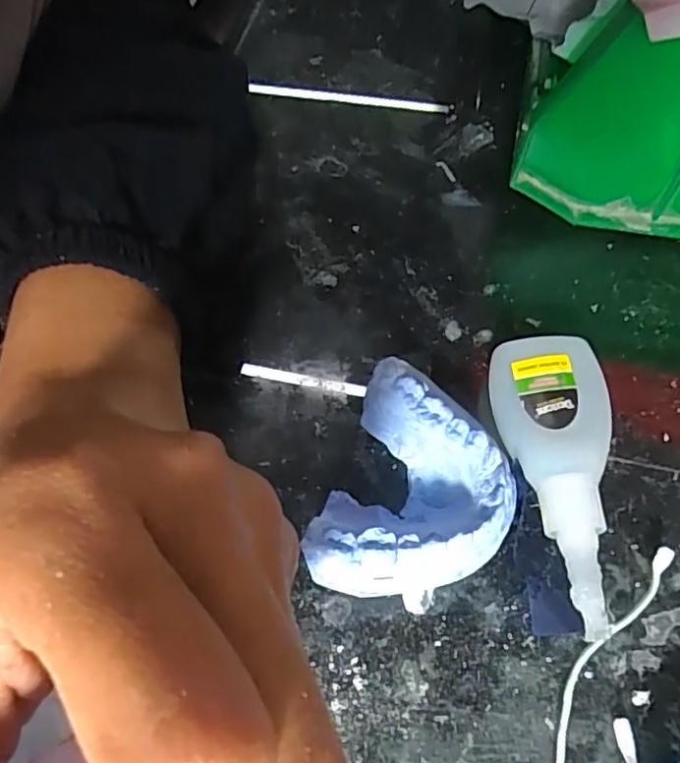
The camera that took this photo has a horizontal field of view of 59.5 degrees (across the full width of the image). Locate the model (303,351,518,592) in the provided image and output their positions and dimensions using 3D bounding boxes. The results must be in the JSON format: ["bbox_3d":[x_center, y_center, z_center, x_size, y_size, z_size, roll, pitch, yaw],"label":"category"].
[{"bbox_3d":[0.024,0.034,0.180,0.052,0.024,0.070,21,66,14],"label":"model"}]

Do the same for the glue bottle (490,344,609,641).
[{"bbox_3d":[0.067,0.029,0.182,0.033,0.021,0.087,-4,62,2],"label":"glue bottle"}]

